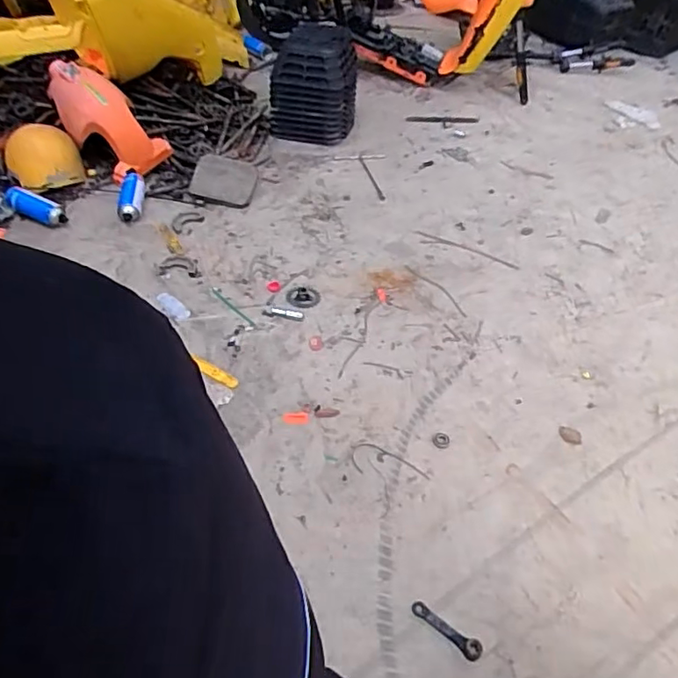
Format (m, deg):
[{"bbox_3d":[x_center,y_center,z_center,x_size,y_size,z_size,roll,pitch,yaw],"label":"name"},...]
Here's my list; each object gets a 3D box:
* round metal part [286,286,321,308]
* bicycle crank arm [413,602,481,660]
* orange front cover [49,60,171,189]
[{"bbox_3d":[-0.085,-0.103,1.434,0.082,0.009,0.070,-14,48,-18],"label":"round metal part"},{"bbox_3d":[0.174,0.467,0.933,0.125,0.015,0.032,32,52,24],"label":"bicycle crank arm"},{"bbox_3d":[-0.662,-0.614,1.628,0.355,0.125,0.170,44,47,-14],"label":"orange front cover"}]

